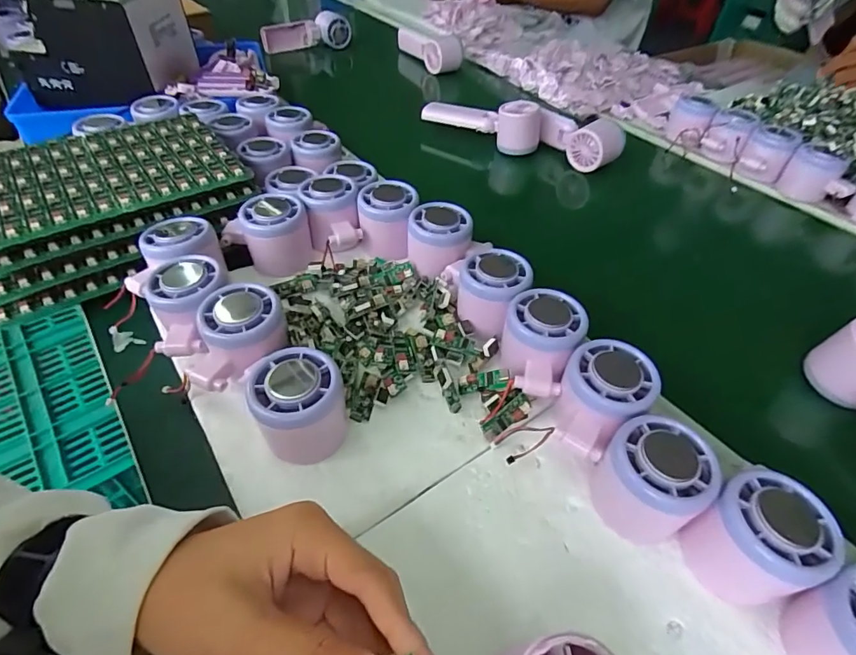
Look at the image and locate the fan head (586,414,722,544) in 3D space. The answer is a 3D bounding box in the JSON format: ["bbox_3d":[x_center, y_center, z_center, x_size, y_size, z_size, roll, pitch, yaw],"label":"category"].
[{"bbox_3d":[0.129,0.088,0.275,0.050,0.060,0.056,-16,49,-16],"label":"fan head"}]

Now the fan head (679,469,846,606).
[{"bbox_3d":[0.176,0.115,0.253,0.050,0.058,0.051,1,47,-1],"label":"fan head"}]

